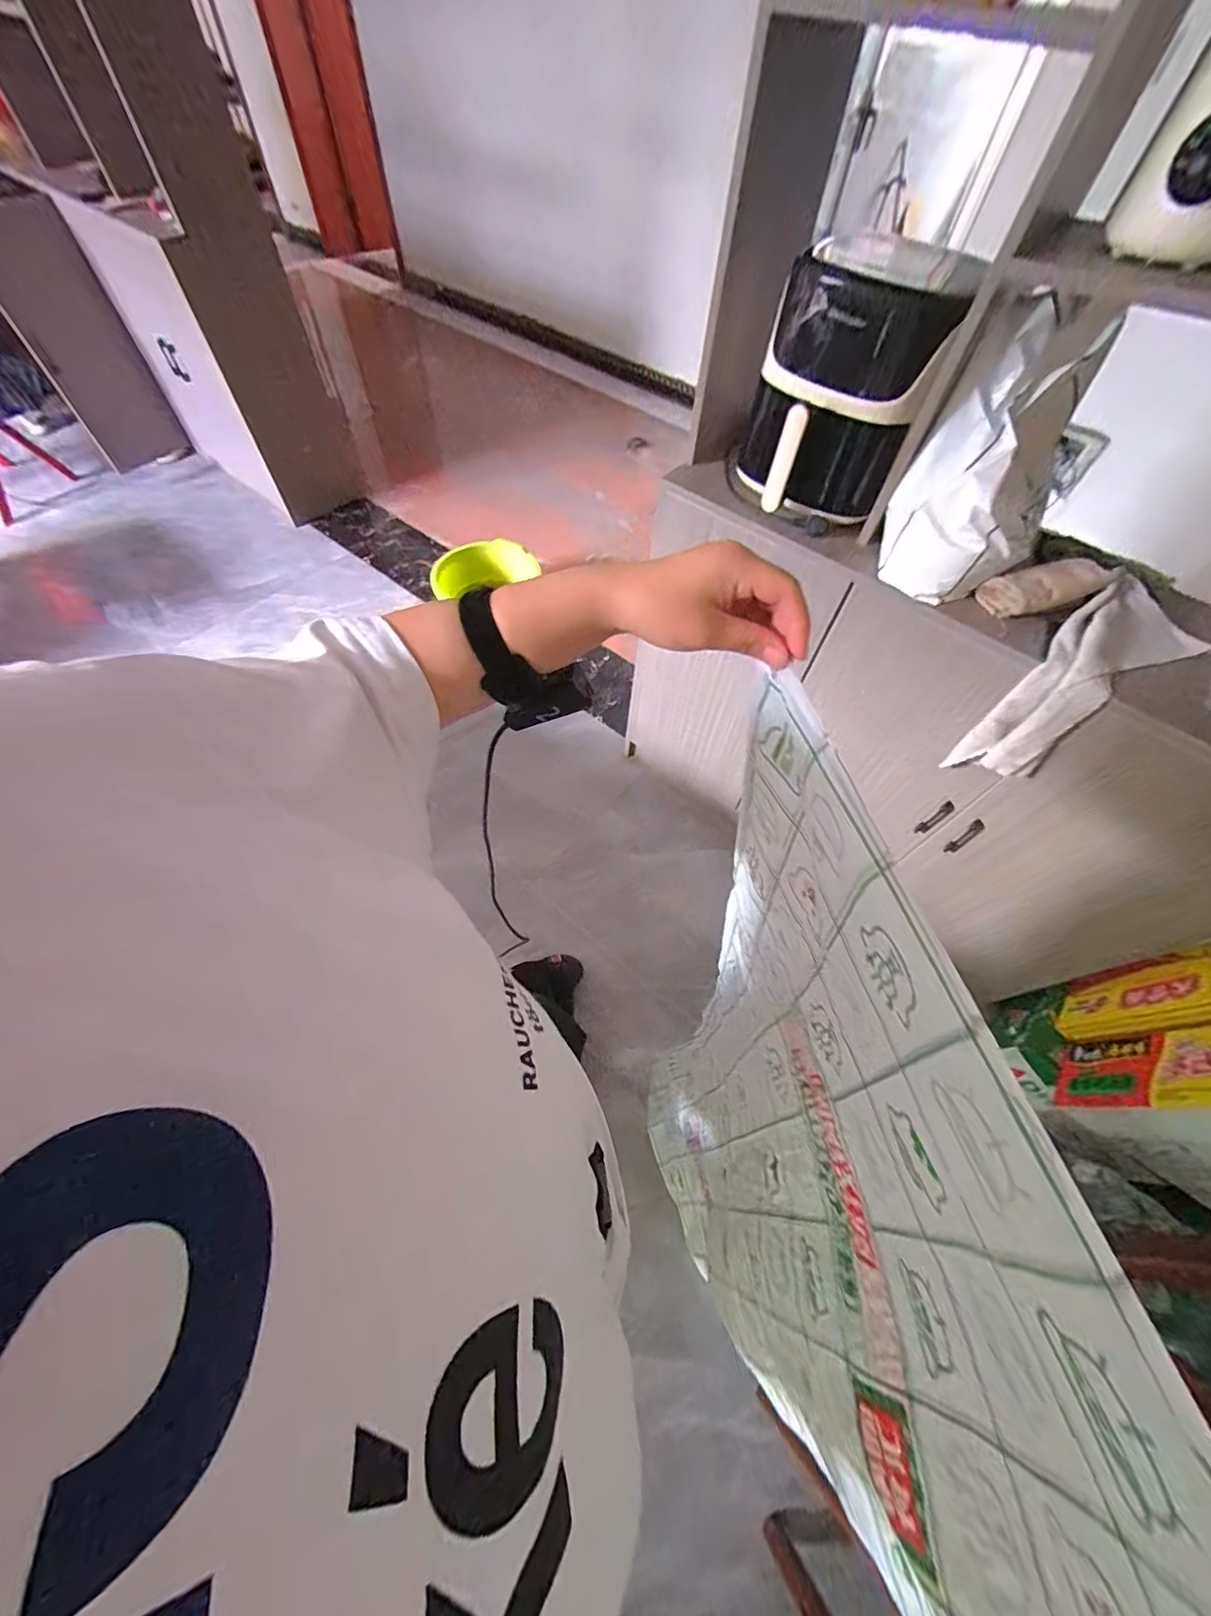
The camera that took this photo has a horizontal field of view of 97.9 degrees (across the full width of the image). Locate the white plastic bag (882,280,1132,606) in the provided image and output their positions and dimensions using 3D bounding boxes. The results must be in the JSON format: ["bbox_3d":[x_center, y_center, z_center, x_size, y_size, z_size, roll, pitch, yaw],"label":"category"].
[{"bbox_3d":[0.554,-0.486,0.746,0.202,0.279,0.242,35,64,16],"label":"white plastic bag"}]

